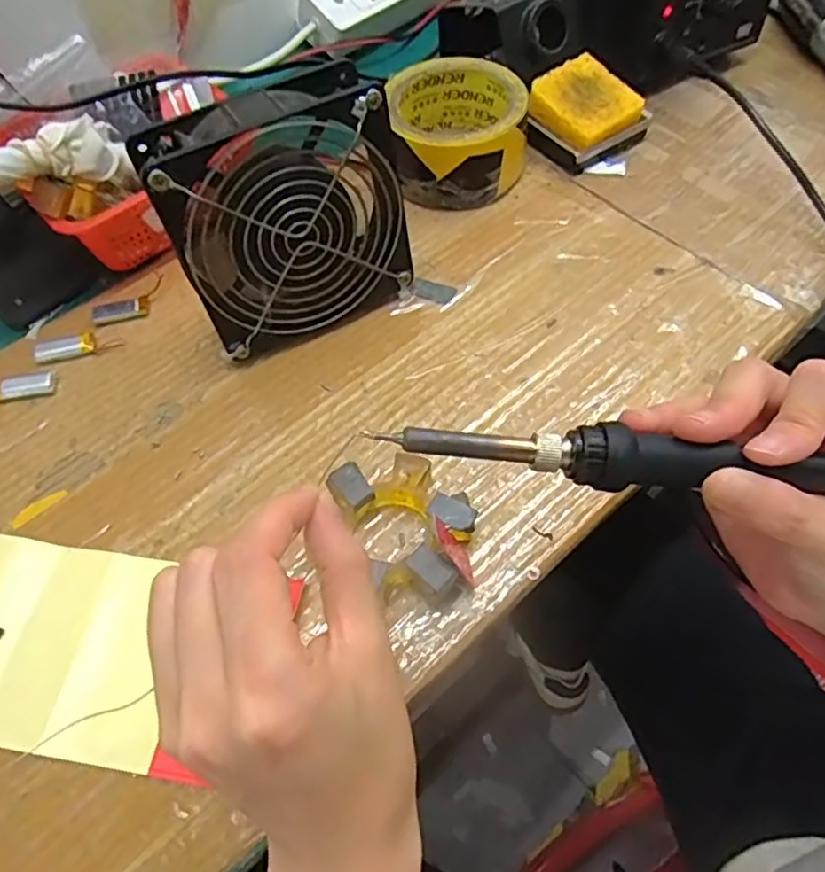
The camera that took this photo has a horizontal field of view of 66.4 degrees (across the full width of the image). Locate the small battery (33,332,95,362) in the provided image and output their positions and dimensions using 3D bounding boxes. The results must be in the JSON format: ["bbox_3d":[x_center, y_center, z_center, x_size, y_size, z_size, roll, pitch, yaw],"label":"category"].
[{"bbox_3d":[-0.209,-0.053,0.378,0.034,0.006,0.015,-16,60,-6],"label":"small battery"}]

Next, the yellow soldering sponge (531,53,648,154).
[{"bbox_3d":[0.118,-0.230,0.432,0.062,0.009,0.063,-39,77,-12],"label":"yellow soldering sponge"}]

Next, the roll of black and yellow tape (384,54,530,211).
[{"bbox_3d":[0.029,-0.205,0.428,0.093,0.048,0.097,-7,60,-1],"label":"roll of black and yellow tape"}]

